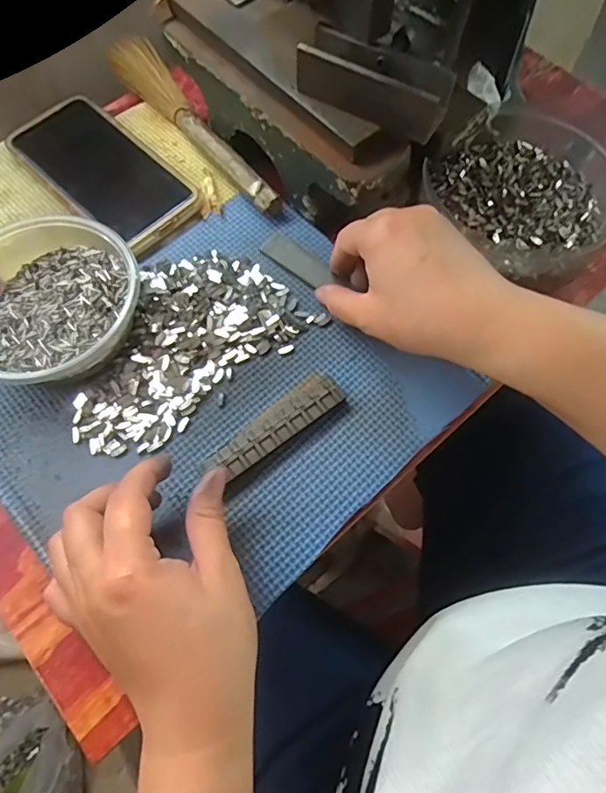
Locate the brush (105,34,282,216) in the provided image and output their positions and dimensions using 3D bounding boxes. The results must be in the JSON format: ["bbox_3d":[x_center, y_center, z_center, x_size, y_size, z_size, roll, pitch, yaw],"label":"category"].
[{"bbox_3d":[-0.092,-0.217,0.405,0.036,0.021,0.223,-31,71,-13],"label":"brush"}]

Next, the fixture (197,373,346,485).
[{"bbox_3d":[-0.019,0.019,0.313,0.093,0.011,0.027,-36,72,-15],"label":"fixture"}]

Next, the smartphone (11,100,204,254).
[{"bbox_3d":[-0.152,-0.172,0.390,0.158,0.012,0.074,42,73,16],"label":"smartphone"}]

